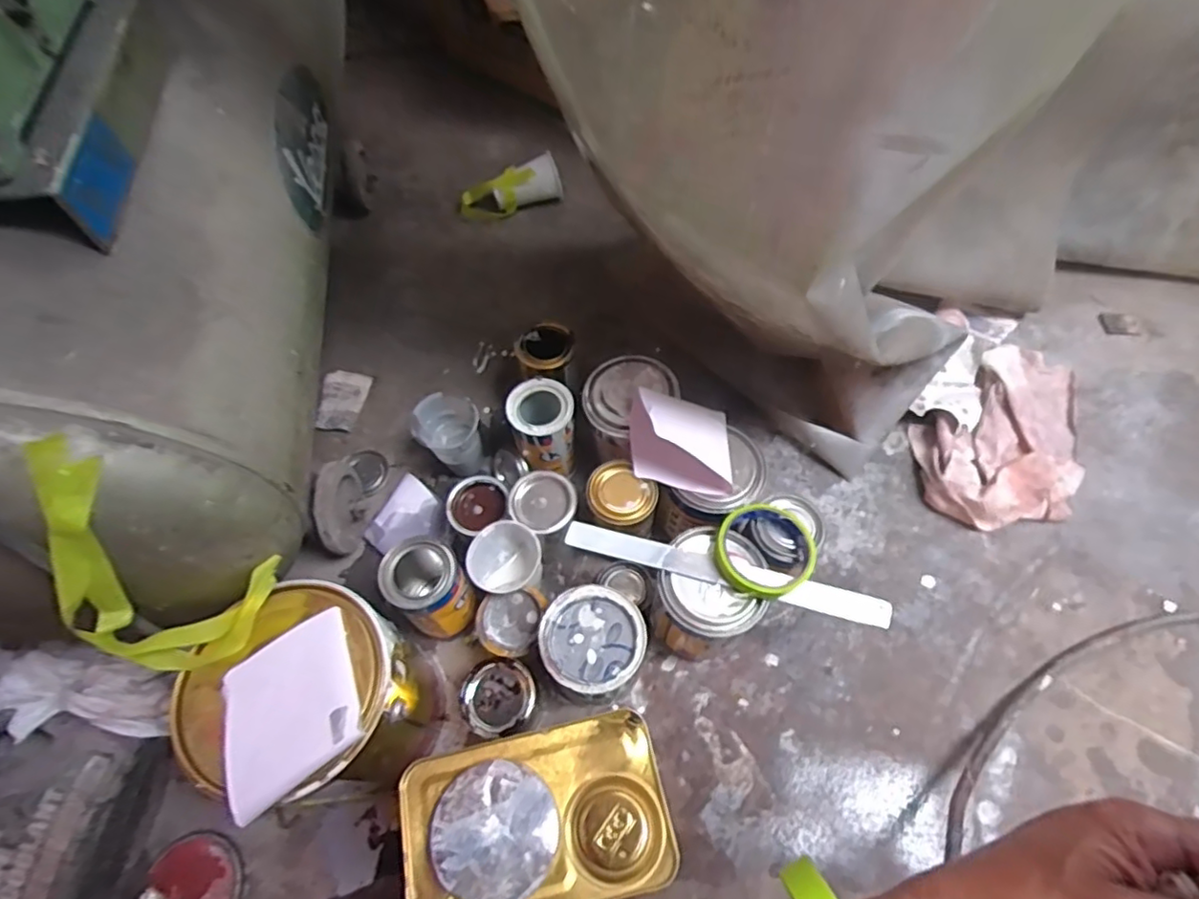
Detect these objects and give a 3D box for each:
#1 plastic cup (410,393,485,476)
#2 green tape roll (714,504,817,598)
[{"bbox_3d":[-0.181,-0.011,0.763,0.073,0.109,0.075,0,61,1],"label":"plastic cup"},{"bbox_3d":[0.157,0.096,0.590,0.093,0.024,0.092,0,61,1],"label":"green tape roll"}]

